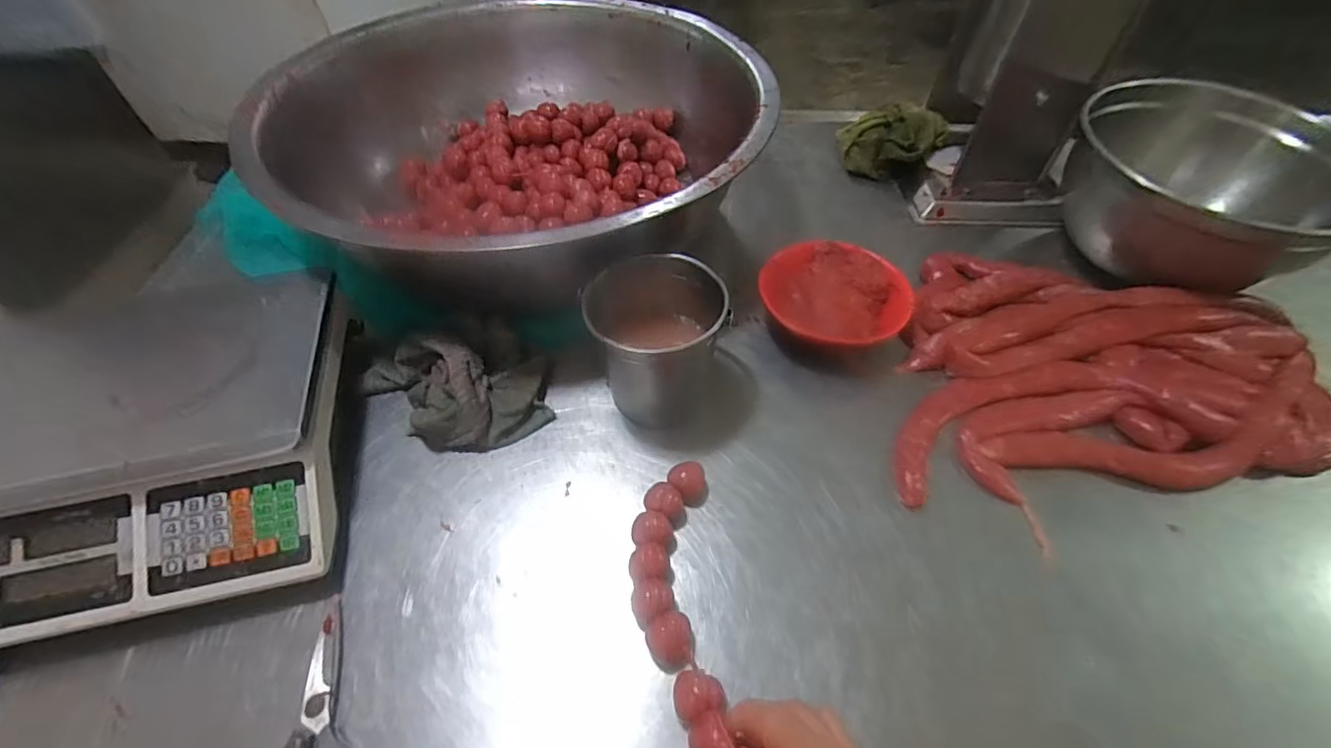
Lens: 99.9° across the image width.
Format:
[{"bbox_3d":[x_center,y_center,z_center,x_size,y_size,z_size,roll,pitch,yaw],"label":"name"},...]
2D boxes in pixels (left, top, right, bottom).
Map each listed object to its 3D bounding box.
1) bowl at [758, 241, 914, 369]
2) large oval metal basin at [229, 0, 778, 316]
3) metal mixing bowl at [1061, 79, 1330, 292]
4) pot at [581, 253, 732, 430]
[{"bbox_3d":[0.193,-0.086,0.657,0.159,0.056,0.150,0,52,0],"label":"bowl"},{"bbox_3d":[-0.175,-0.298,0.753,0.589,0.177,0.586,17,54,13],"label":"large oval metal basin"},{"bbox_3d":[0.627,-0.221,0.664,0.257,0.152,0.246,0,52,0],"label":"metal mixing bowl"},{"bbox_3d":[-0.006,-0.025,0.570,0.125,0.147,0.124,0,52,0],"label":"pot"}]

